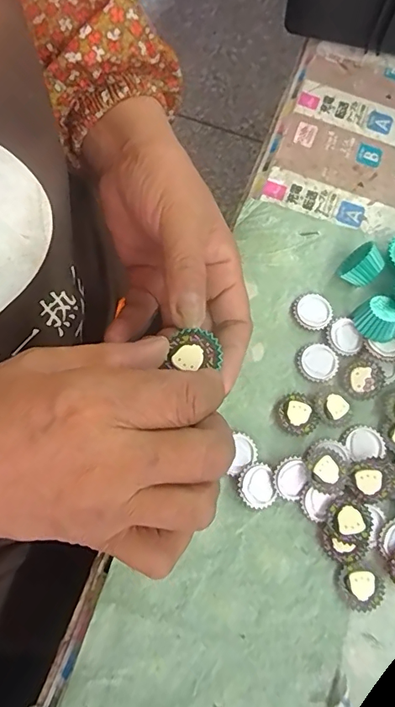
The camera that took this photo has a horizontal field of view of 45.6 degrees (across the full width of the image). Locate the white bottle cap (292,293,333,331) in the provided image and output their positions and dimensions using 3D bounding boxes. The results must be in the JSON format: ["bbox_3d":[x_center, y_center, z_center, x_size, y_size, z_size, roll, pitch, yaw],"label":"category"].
[{"bbox_3d":[0.083,-0.030,0.338,0.026,0.005,0.027,1,73,-2],"label":"white bottle cap"}]

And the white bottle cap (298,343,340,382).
[{"bbox_3d":[0.084,0.006,0.326,0.027,0.004,0.027,1,73,-2],"label":"white bottle cap"}]

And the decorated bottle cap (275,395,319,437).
[{"bbox_3d":[0.066,0.041,0.315,0.026,0.006,0.027,1,73,-2],"label":"decorated bottle cap"}]

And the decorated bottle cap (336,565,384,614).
[{"bbox_3d":[0.099,0.143,0.286,0.029,0.005,0.024,16,73,3],"label":"decorated bottle cap"}]

